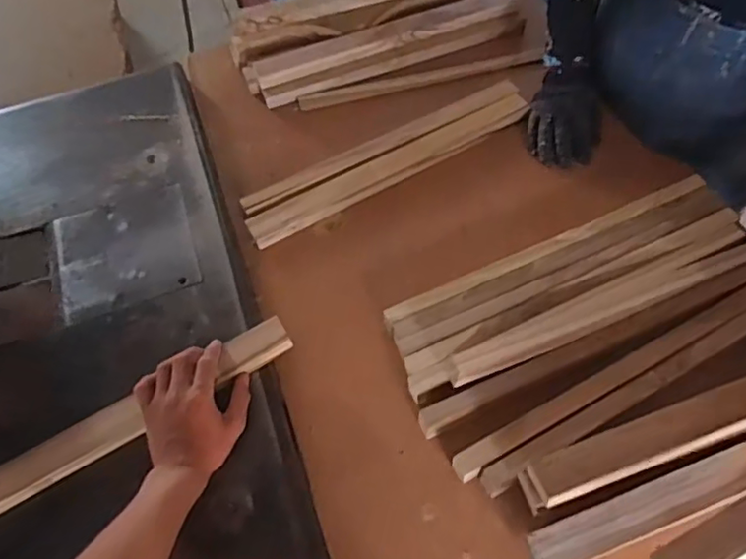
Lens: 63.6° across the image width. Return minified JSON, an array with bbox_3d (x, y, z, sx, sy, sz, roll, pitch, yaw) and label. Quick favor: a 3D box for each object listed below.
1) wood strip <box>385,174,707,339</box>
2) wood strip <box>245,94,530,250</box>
[{"bbox_3d":[0.227,-0.041,0.781,0.465,0.022,0.031,-23,60,-10],"label":"wood strip"},{"bbox_3d":[0.033,-0.168,0.902,0.464,0.015,0.052,-28,61,-13],"label":"wood strip"}]

